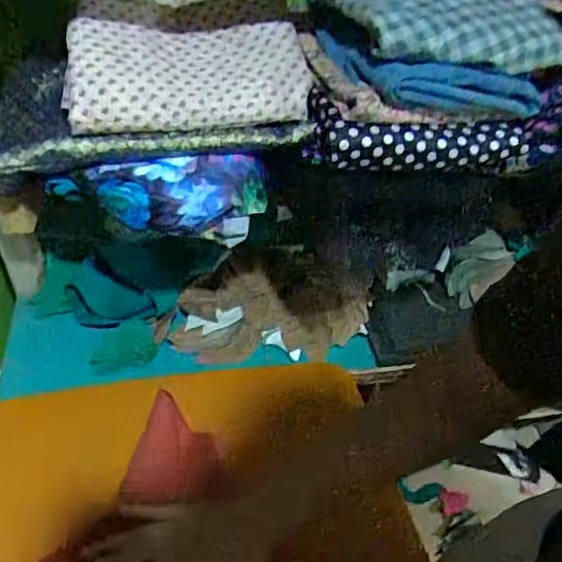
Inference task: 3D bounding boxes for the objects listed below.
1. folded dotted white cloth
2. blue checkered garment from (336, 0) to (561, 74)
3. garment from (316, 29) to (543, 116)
[{"bbox_3d":[-0.096,-0.220,0.614,0.245,0.026,0.120,-2,74,-11],"label":"folded dotted white cloth"},{"bbox_3d":[0.185,-0.257,0.594,0.233,0.048,0.089,-4,44,-9],"label":"blue checkered garment"},{"bbox_3d":[0.165,-0.231,0.635,0.234,0.059,0.152,-3,44,-8],"label":"garment"}]

